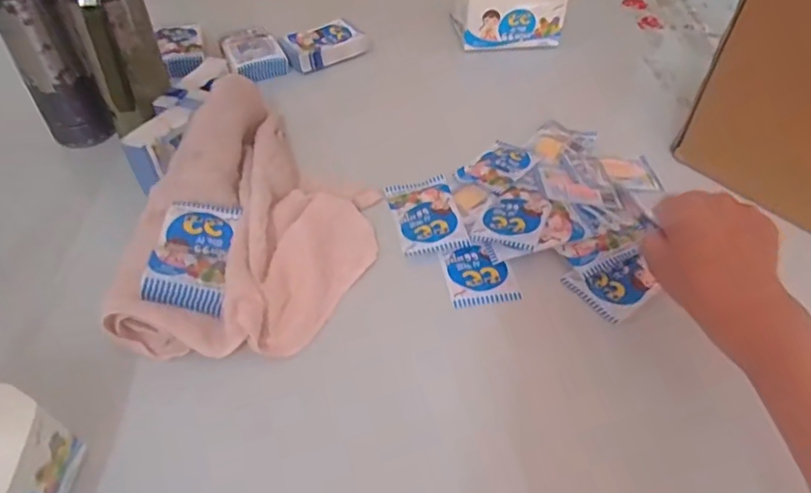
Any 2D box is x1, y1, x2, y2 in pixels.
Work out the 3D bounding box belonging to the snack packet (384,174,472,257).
[{"bbox_3d":[0.020,-0.033,0.564,0.063,0.008,0.098,-9,48,-10],"label":"snack packet"}]

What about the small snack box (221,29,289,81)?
[{"bbox_3d":[-0.199,-0.251,0.747,0.070,0.020,0.099,-19,50,-18],"label":"small snack box"}]

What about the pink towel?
[{"bbox_3d":[-0.138,-0.041,0.530,0.214,0.059,0.300,4,47,2],"label":"pink towel"}]

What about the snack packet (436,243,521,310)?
[{"bbox_3d":[0.067,0.026,0.522,0.063,0.013,0.062,-10,48,-10],"label":"snack packet"}]

